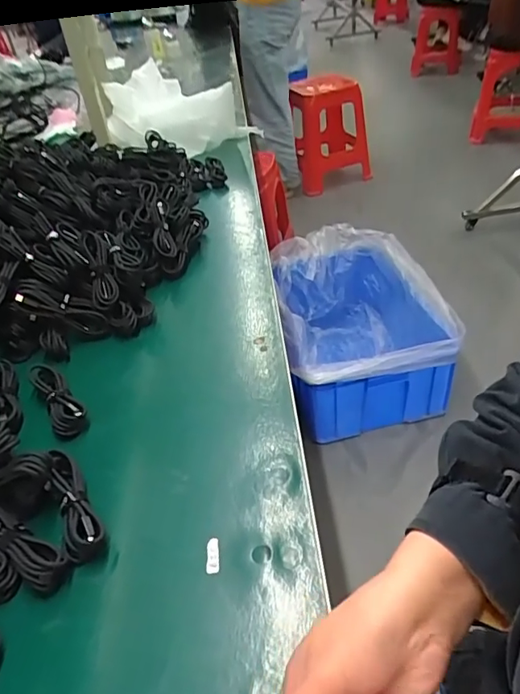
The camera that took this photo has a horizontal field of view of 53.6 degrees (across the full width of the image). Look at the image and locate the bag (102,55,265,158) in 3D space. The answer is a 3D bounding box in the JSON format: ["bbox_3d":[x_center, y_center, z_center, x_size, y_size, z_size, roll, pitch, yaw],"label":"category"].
[{"bbox_3d":[-0.183,-0.510,1.129,0.277,0.158,0.195,24,50,34],"label":"bag"}]

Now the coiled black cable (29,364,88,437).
[{"bbox_3d":[-0.220,0.054,0.561,0.034,0.019,0.106,-28,43,-22],"label":"coiled black cable"}]

